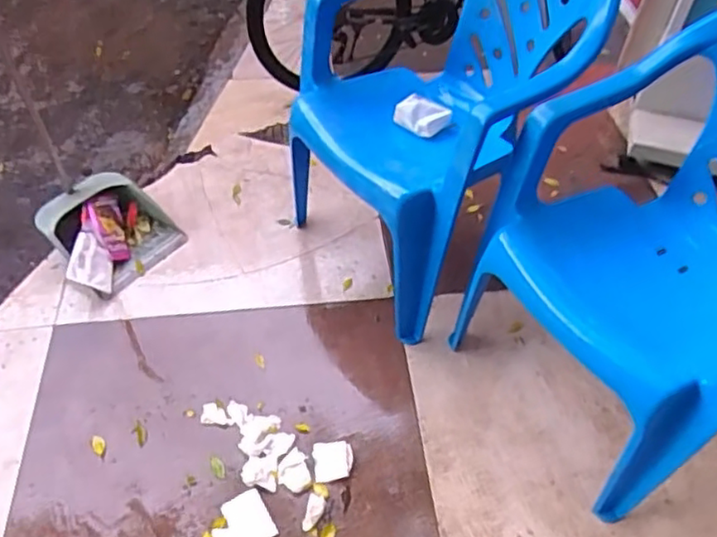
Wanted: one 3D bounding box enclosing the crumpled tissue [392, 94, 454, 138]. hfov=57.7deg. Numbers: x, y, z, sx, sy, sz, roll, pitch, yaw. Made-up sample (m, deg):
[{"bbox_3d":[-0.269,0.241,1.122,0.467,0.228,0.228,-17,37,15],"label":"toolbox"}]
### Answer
[{"bbox_3d":[0.129,-0.315,1.350,0.103,0.022,0.085,35,89,13],"label":"crumpled tissue"}]

